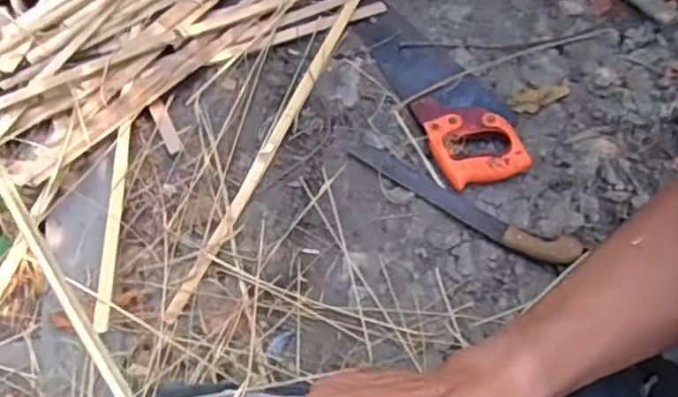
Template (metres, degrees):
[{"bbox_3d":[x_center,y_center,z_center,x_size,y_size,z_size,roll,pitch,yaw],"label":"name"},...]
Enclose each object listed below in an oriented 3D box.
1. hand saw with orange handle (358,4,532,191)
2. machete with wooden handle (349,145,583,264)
[{"bbox_3d":[0.151,-0.160,0.978,0.124,0.021,0.324,-21,66,-12],"label":"hand saw with orange handle"},{"bbox_3d":[0.155,0.004,0.898,0.321,0.035,0.047,28,66,13],"label":"machete with wooden handle"}]

